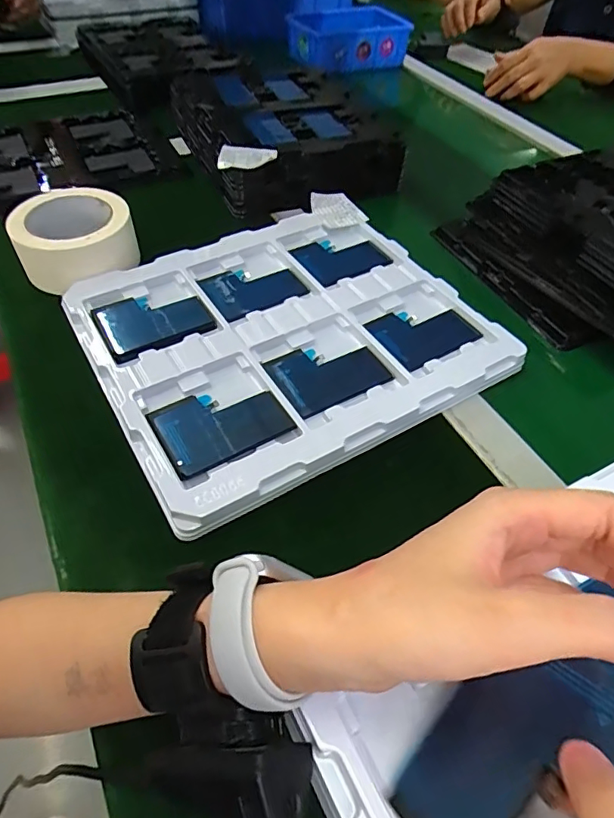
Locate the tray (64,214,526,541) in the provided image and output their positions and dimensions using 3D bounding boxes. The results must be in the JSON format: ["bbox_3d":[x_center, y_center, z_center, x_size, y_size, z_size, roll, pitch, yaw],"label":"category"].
[{"bbox_3d":[-0.016,-0.072,0.464,0.326,0.020,0.287,-26,56,-20],"label":"tray"}]

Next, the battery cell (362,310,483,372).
[{"bbox_3d":[0.106,-0.071,0.469,0.086,0.005,0.070,-27,57,-20],"label":"battery cell"}]

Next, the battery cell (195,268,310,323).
[{"bbox_3d":[-0.053,-0.118,0.504,0.091,0.007,0.072,-22,55,-17],"label":"battery cell"}]

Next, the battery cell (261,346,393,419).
[{"bbox_3d":[0.018,-0.032,0.435,0.089,0.004,0.069,-24,56,-18],"label":"battery cell"}]

